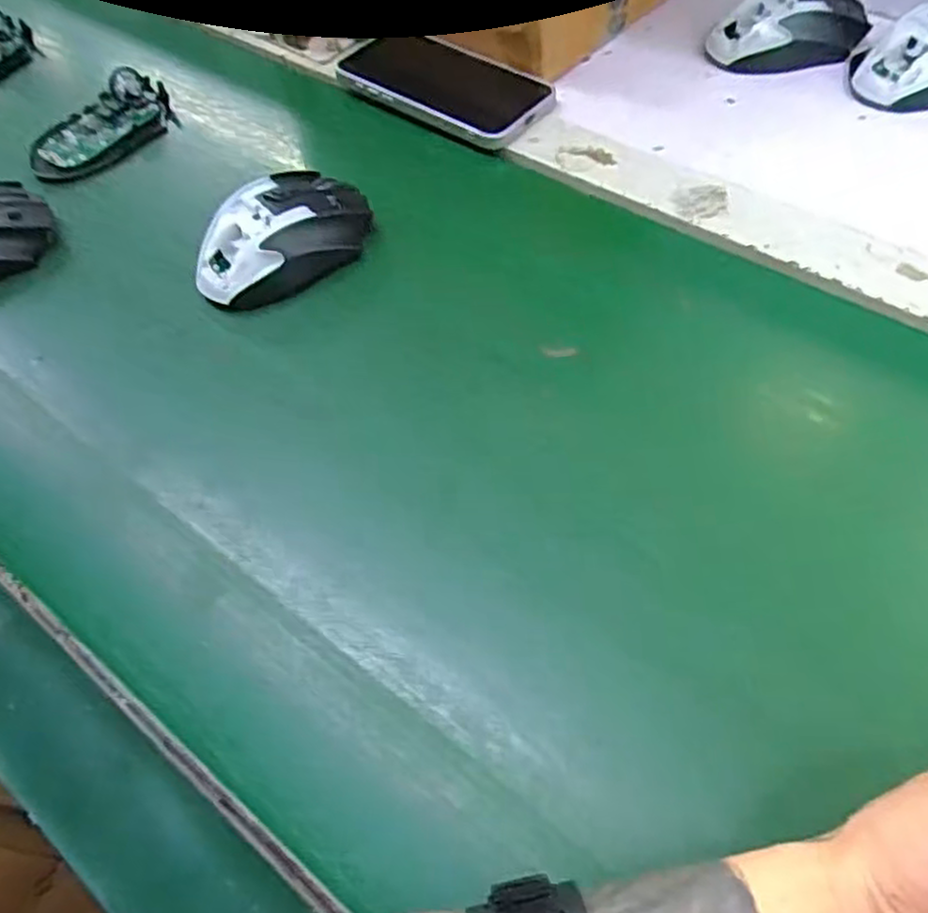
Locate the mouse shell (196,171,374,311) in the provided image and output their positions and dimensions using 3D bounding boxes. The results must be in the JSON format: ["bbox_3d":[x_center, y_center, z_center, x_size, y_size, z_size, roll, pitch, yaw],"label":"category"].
[{"bbox_3d":[-0.114,-0.140,0.458,0.111,0.038,0.069,-34,61,-16],"label":"mouse shell"}]

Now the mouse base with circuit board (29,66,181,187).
[{"bbox_3d":[-0.268,-0.243,0.547,0.110,0.024,0.067,-38,62,-18],"label":"mouse base with circuit board"}]

